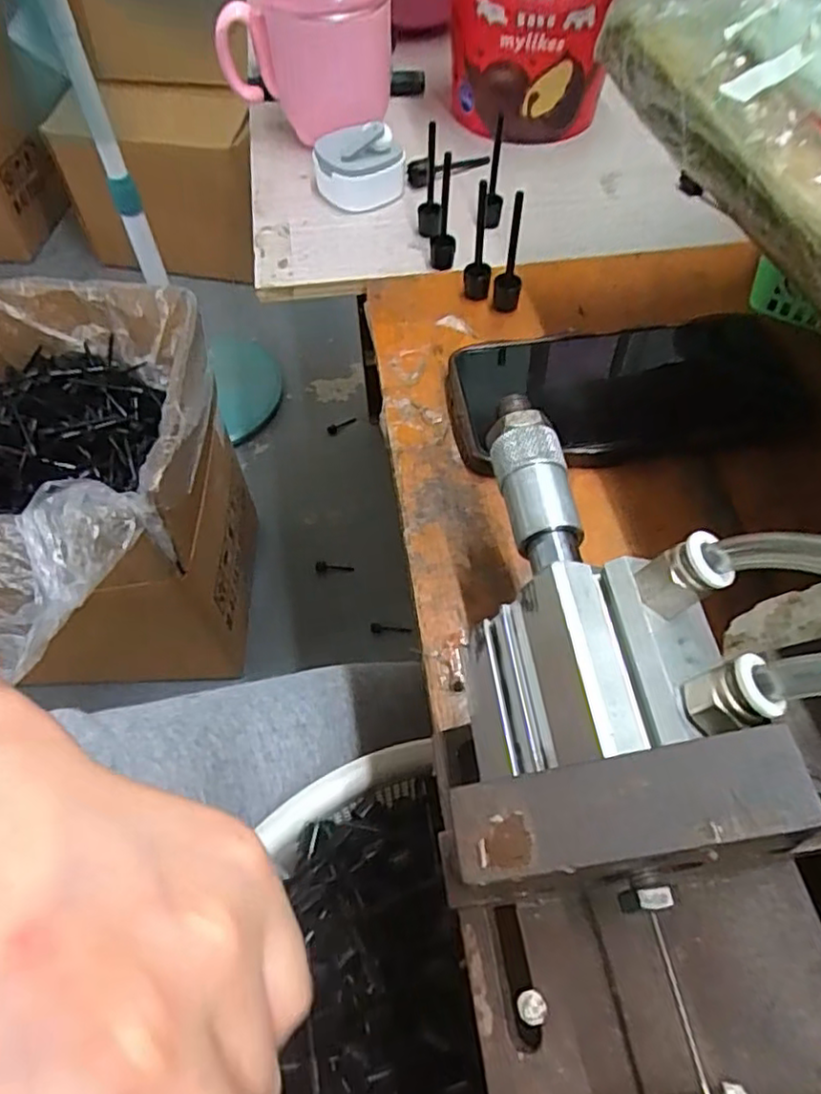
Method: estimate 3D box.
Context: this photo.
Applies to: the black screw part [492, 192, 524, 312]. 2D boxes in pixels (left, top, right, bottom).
[{"bbox_3d":[0.053,-0.150,0.345,0.014,0.062,0.012,7,57,5],"label":"black screw part"}]

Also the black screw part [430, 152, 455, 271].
[{"bbox_3d":[0.019,-0.187,0.376,0.014,0.059,0.018,2,57,2],"label":"black screw part"}]

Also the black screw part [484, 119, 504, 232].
[{"bbox_3d":[0.052,-0.221,0.397,0.010,0.063,0.015,7,57,5],"label":"black screw part"}]

